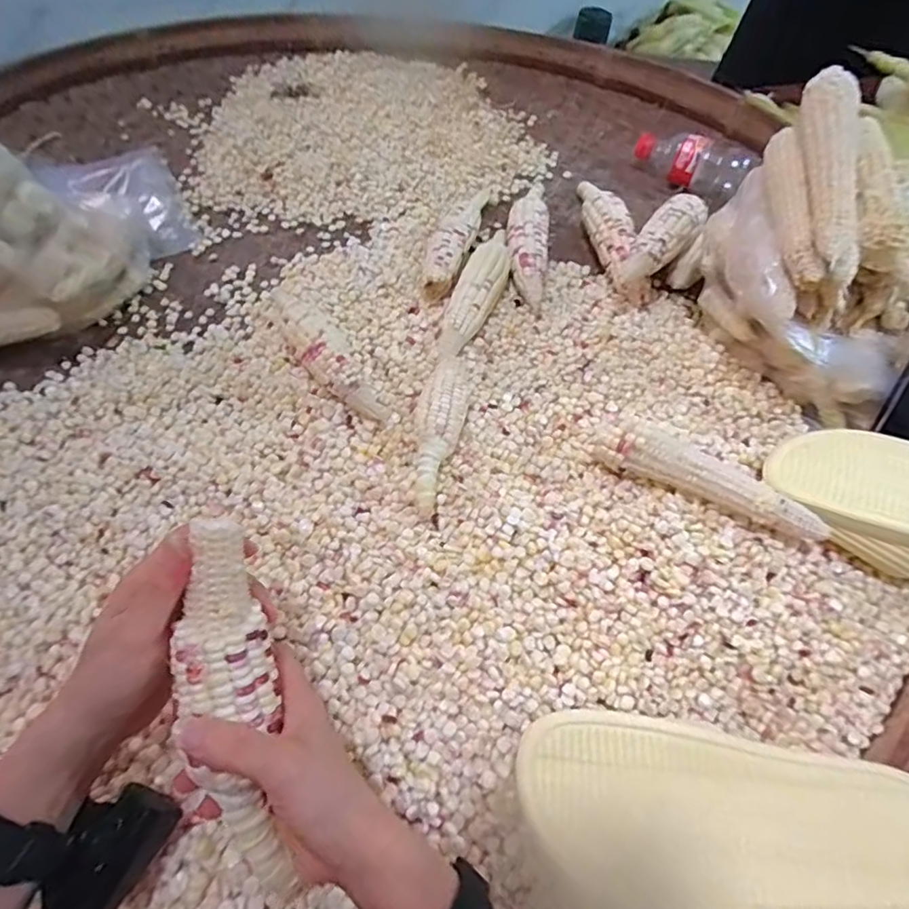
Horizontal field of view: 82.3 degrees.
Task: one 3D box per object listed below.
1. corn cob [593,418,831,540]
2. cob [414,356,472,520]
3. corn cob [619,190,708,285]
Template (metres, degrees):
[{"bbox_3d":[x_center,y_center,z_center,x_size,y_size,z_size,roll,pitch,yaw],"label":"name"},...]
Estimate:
[{"bbox_3d":[0.205,0.022,0.423,0.174,0.042,0.033,24,60,11],"label":"corn cob"},{"bbox_3d":[-0.016,-0.023,0.456,0.044,0.037,0.158,12,58,6],"label":"cob"},{"bbox_3d":[0.235,-0.232,0.584,0.052,0.058,0.166,28,61,14],"label":"corn cob"}]

